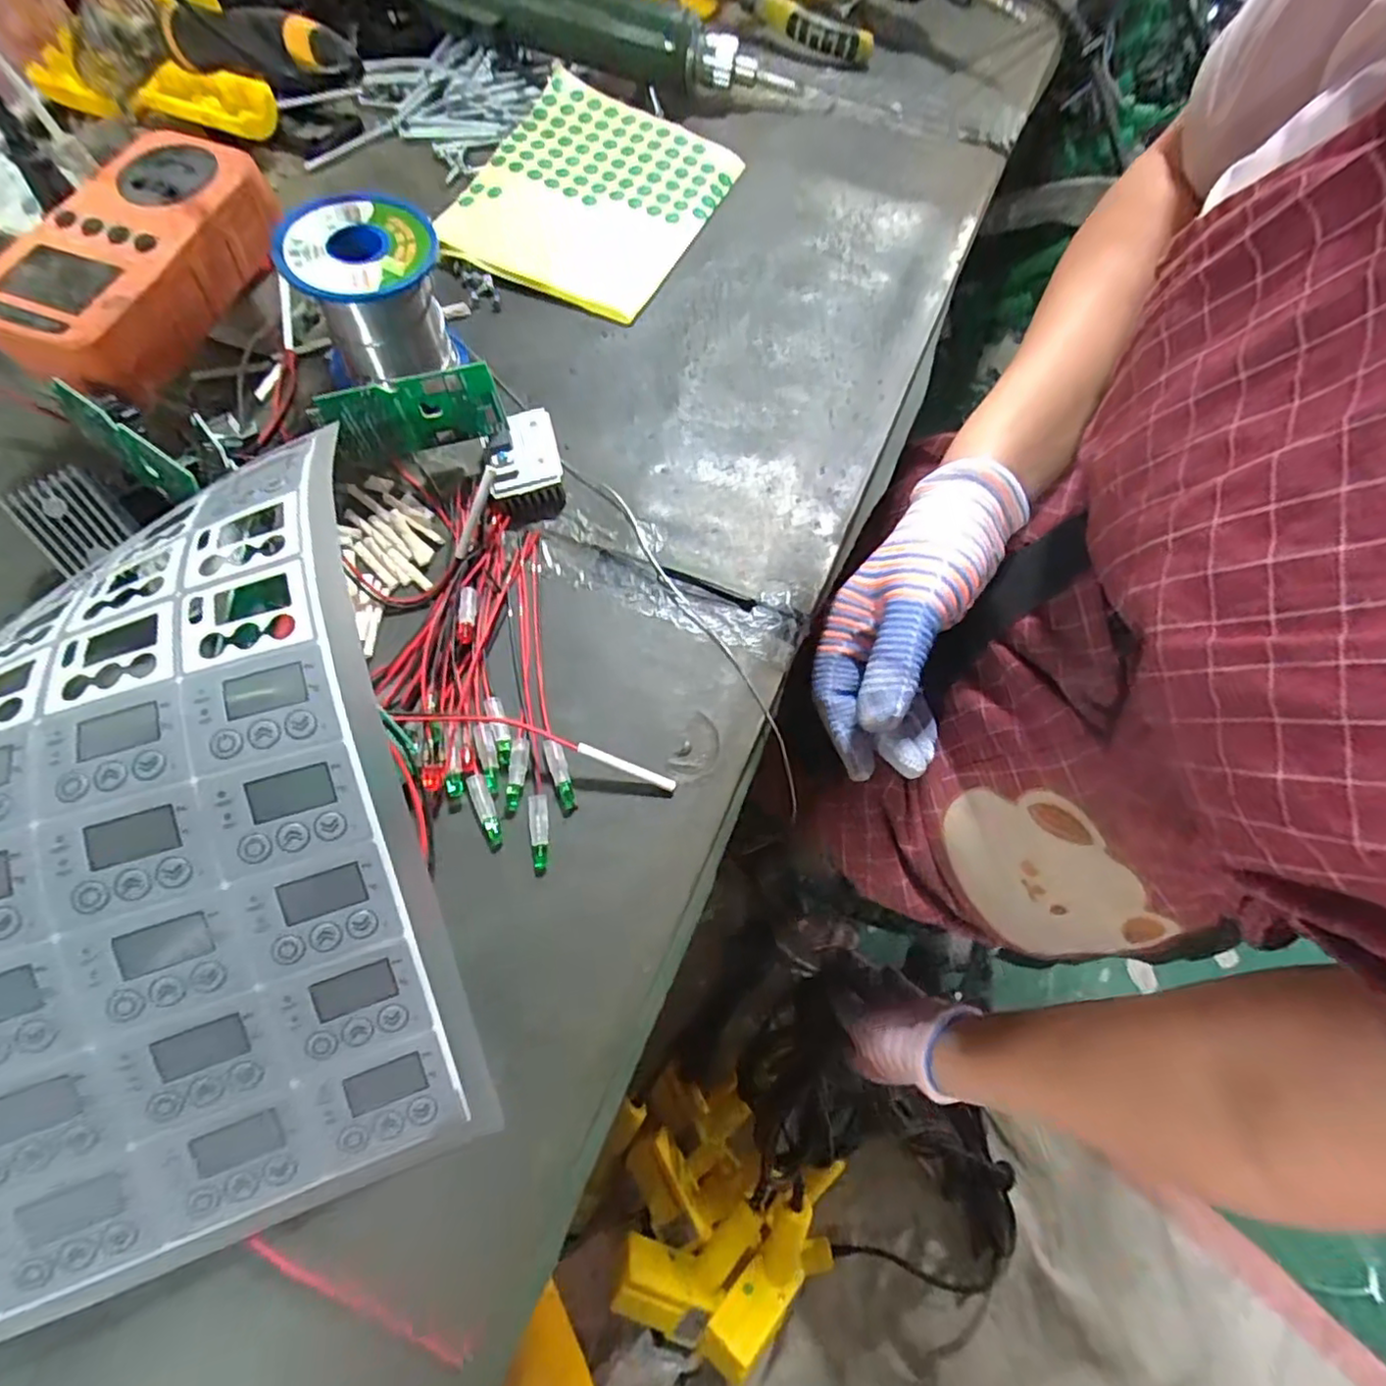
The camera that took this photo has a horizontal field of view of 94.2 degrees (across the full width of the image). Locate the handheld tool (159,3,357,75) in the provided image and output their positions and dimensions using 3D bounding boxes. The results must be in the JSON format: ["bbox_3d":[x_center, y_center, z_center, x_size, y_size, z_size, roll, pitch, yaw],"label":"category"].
[{"bbox_3d":[-0.188,-0.277,0.274,0.130,0.023,0.017,26,70,23],"label":"handheld tool"}]

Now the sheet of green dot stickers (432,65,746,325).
[{"bbox_3d":[-0.061,-0.291,0.375,0.132,0.013,0.157,27,72,6],"label":"sheet of green dot stickers"}]

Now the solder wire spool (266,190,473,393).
[{"bbox_3d":[-0.146,-0.182,0.304,0.067,0.064,0.065,-25,70,-10],"label":"solder wire spool"}]

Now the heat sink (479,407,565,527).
[{"bbox_3d":[-0.078,-0.105,0.298,0.032,0.020,0.049,-13,69,-6],"label":"heat sink"}]

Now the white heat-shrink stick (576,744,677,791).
[{"bbox_3d":[-0.026,0.028,0.250,0.040,0.004,0.005,24,68,-12],"label":"white heat-shrink stick"}]

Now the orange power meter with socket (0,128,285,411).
[{"bbox_3d":[-0.241,-0.189,0.285,0.078,0.035,0.133,17,69,6],"label":"orange power meter with socket"}]

